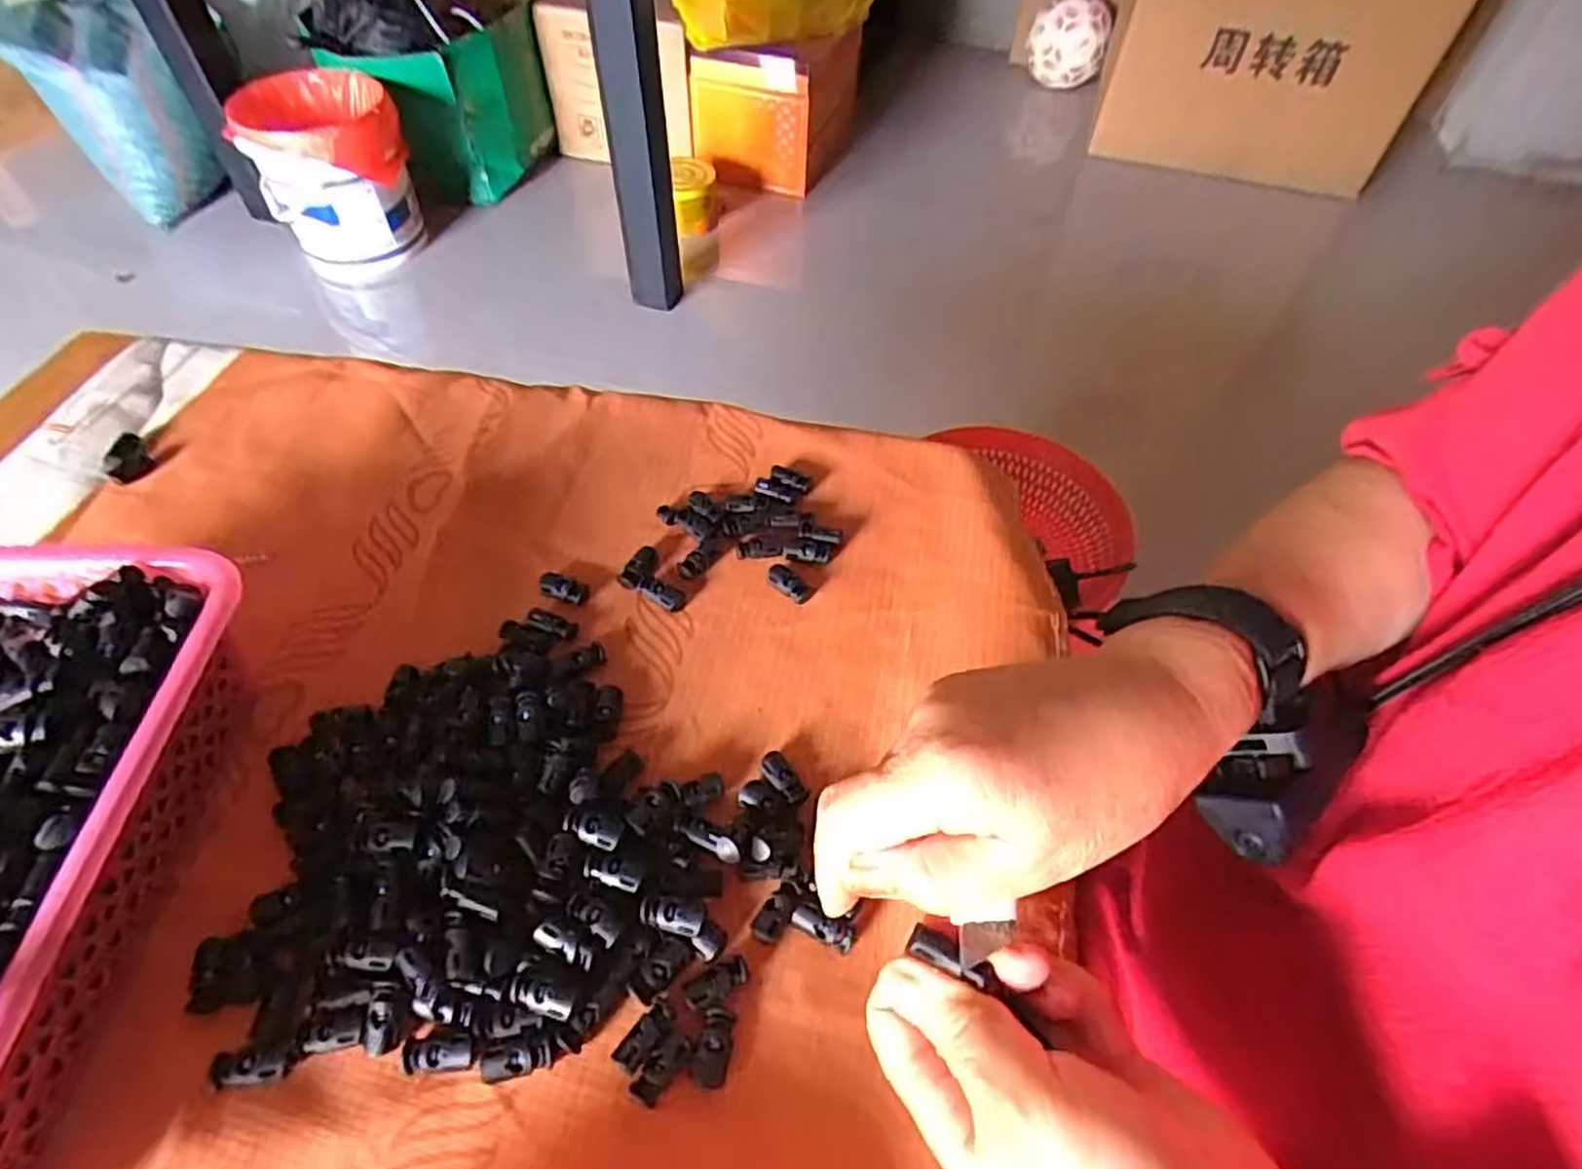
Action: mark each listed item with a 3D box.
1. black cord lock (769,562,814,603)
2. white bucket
[{"bbox_3d":[-0.001,-0.001,0.443,0.029,0.007,0.014,35,59,23],"label":"black cord lock"},{"bbox_3d":[-0.828,-0.745,1.416,0.245,0.281,0.252,1,54,-1],"label":"white bucket"}]

